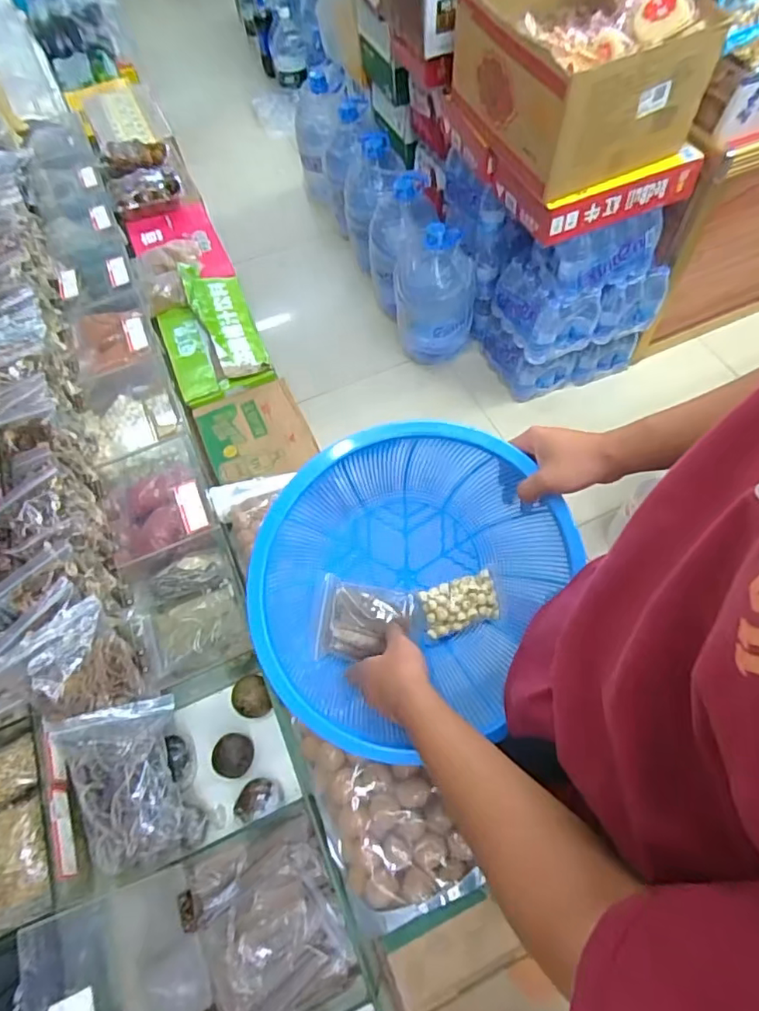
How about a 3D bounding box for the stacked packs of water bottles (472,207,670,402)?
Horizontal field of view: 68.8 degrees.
[{"bbox_3d":[0.533,-0.599,1.577,0.396,0.538,0.293,-18,61,-6],"label":"stacked packs of water bottles"}]

